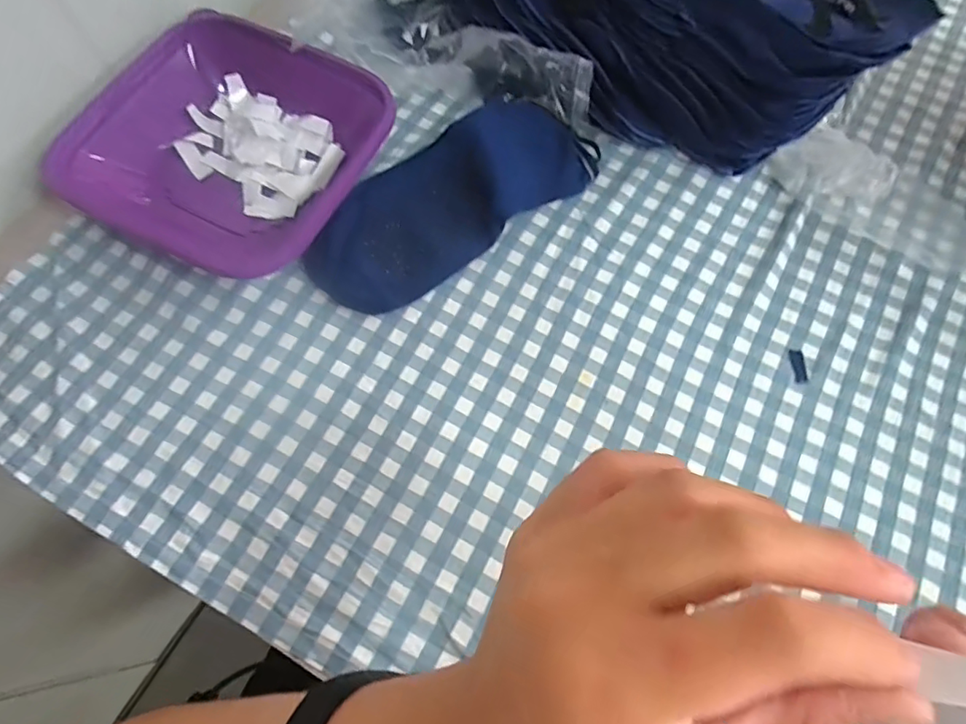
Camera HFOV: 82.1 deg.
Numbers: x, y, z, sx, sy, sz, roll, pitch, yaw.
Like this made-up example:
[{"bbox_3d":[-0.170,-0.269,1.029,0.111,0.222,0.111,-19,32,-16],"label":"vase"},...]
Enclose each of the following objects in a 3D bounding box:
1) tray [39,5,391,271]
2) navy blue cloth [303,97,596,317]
[{"bbox_3d":[-0.173,-0.152,0.392,0.190,0.045,0.181,28,69,9],"label":"tray"},{"bbox_3d":[-0.023,-0.116,0.388,0.213,0.034,0.095,-37,74,-16],"label":"navy blue cloth"}]

